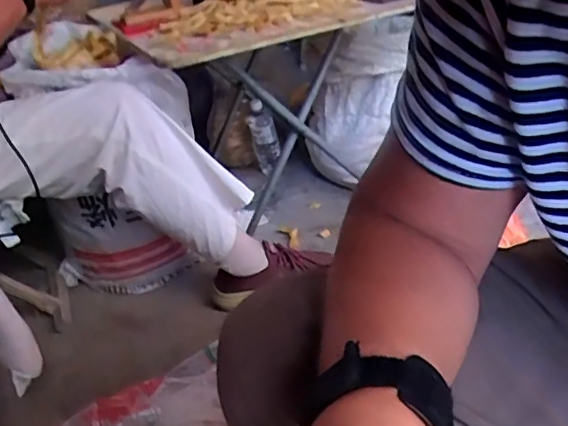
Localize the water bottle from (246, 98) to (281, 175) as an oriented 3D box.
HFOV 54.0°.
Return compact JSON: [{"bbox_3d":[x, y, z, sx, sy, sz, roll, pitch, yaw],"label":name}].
[{"bbox_3d":[-0.053,-0.206,1.505,0.080,0.198,0.060,-8,31,-3],"label":"water bottle"}]

